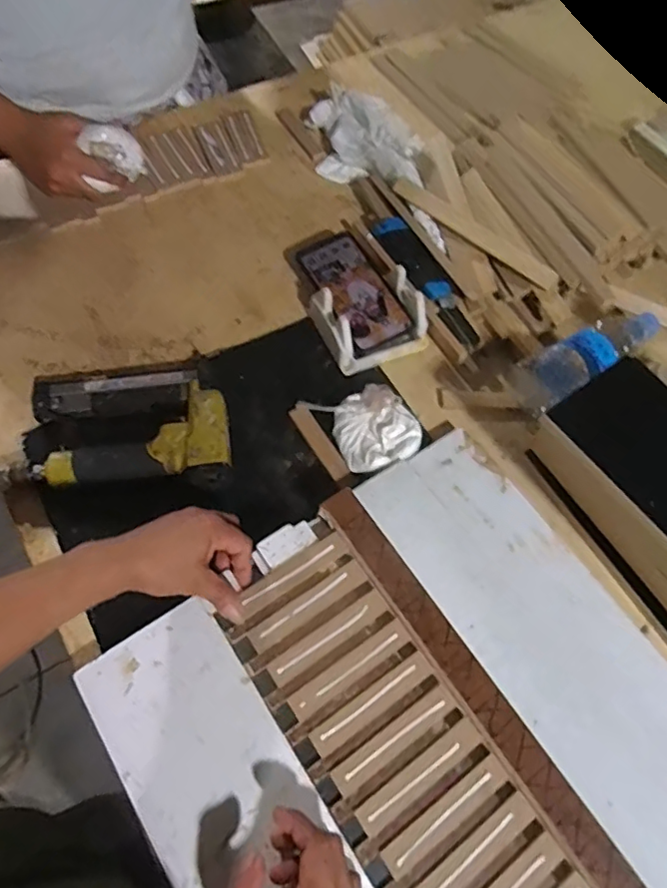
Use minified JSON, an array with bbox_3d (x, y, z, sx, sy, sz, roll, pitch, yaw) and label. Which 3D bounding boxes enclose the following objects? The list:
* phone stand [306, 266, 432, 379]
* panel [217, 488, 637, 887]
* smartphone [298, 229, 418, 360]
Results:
[{"bbox_3d":[0.042,-0.144,0.645,0.120,0.052,0.100,-21,67,-14],"label":"phone stand"},{"bbox_3d":[0.128,0.321,0.403,0.152,0.021,0.591,-30,70,-17],"label":"panel"},{"bbox_3d":[0.024,-0.179,0.655,0.077,0.016,0.164,-25,70,-13],"label":"smartphone"}]

